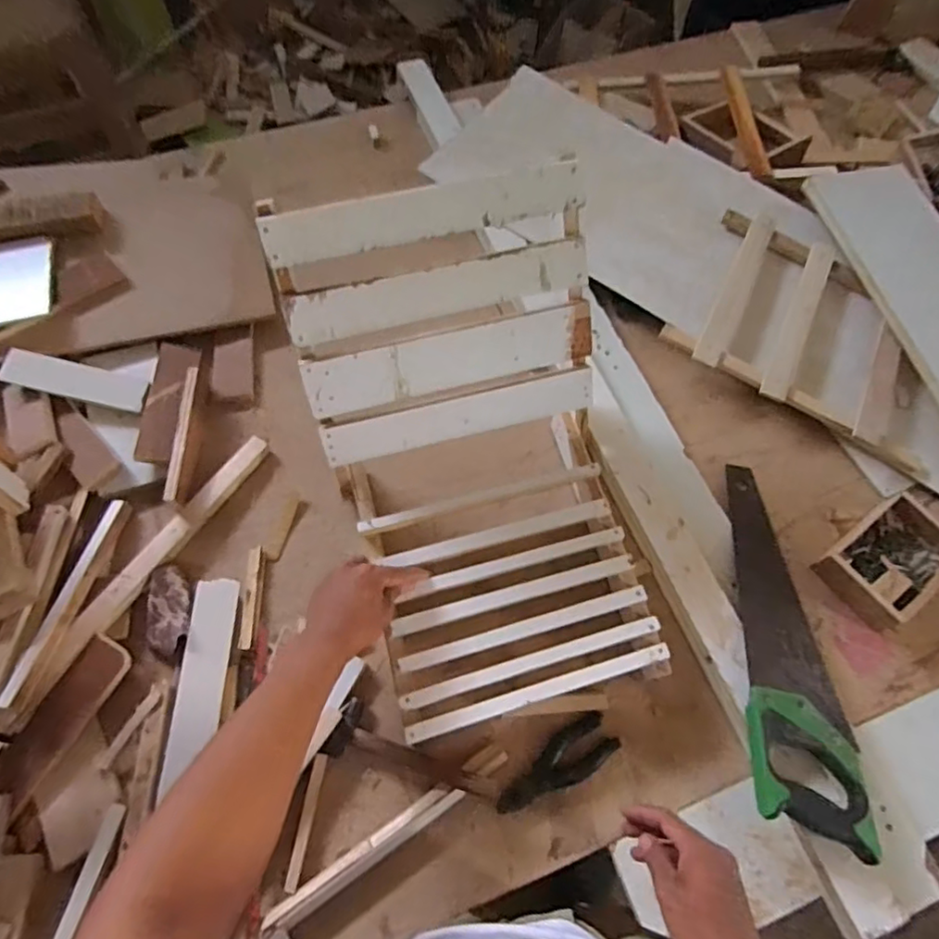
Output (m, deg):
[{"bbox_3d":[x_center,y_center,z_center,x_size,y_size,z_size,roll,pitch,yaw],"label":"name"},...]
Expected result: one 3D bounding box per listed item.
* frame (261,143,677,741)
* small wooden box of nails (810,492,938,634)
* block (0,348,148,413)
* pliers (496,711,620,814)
[{"bbox_3d":[0.019,-0.001,0.646,0.317,0.305,0.481,-15,70,-9],"label":"frame"},{"bbox_3d":[0.526,0.111,0.743,0.165,0.045,0.115,-33,73,-15],"label":"small wooden box of nails"},{"bbox_3d":[-0.523,-0.120,0.804,0.174,0.022,0.053,13,67,-11],"label":"block"},{"bbox_3d":[0.093,0.320,0.650,0.143,0.014,0.051,-26,72,-13],"label":"pliers"}]

